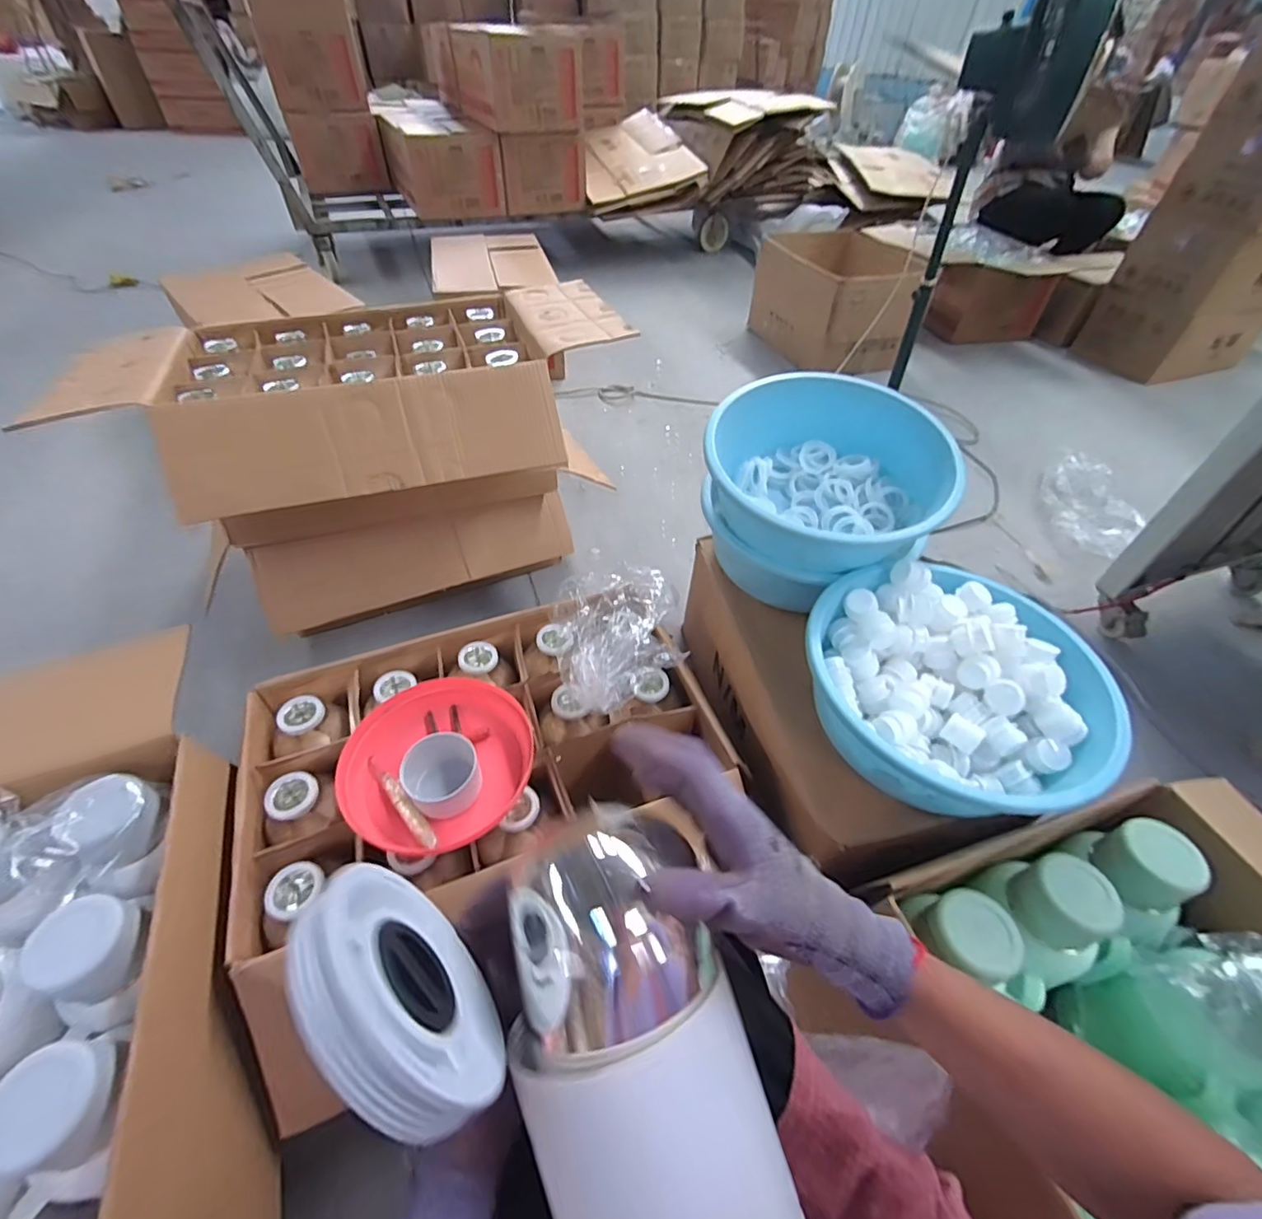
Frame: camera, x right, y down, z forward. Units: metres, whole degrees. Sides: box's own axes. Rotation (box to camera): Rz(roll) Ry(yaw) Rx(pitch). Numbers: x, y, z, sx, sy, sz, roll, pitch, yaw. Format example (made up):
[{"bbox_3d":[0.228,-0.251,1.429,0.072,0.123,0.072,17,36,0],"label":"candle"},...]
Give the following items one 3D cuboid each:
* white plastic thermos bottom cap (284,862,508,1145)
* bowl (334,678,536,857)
[{"bbox_3d":[-0.112,0.188,0.277,0.017,0.121,0.123,-41,64,-5],"label":"white plastic thermos bottom cap"},{"bbox_3d":[-0.248,0.185,0.698,0.227,0.046,0.220,2,47,-2],"label":"bowl"}]

